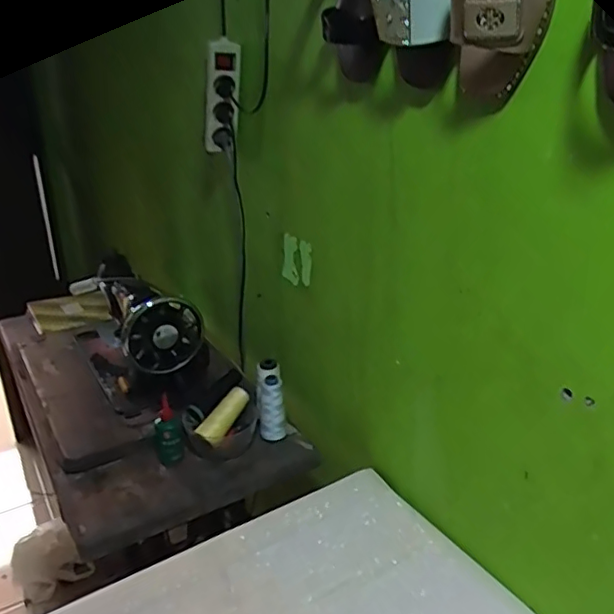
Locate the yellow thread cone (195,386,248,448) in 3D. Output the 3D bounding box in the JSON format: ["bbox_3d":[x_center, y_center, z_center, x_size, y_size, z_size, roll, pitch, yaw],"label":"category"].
[{"bbox_3d":[-0.135,0.180,0.984,0.041,0.039,0.116,13,47,30],"label":"yellow thread cone"}]

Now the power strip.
[{"bbox_3d":[-0.142,-0.343,0.984,0.053,0.214,0.050,-10,49,-21],"label":"power strip"}]

